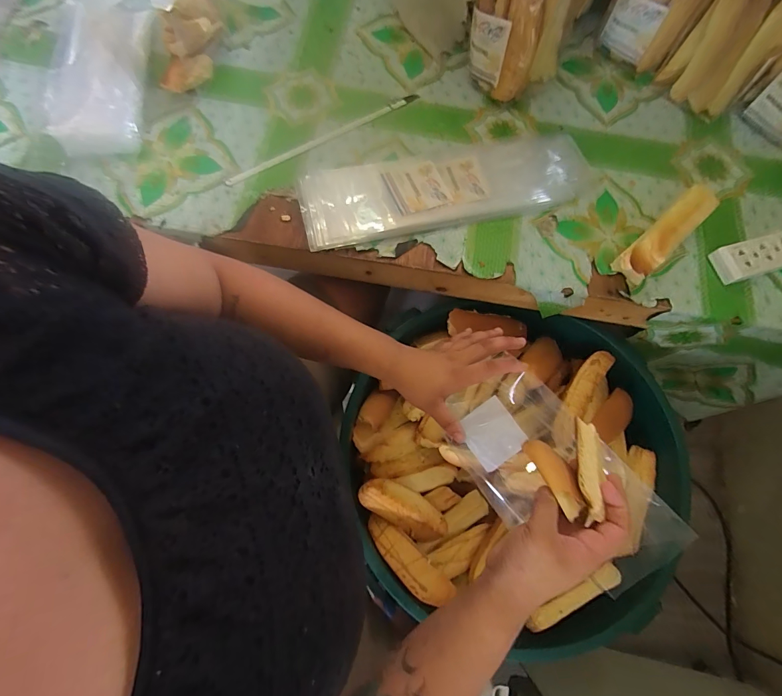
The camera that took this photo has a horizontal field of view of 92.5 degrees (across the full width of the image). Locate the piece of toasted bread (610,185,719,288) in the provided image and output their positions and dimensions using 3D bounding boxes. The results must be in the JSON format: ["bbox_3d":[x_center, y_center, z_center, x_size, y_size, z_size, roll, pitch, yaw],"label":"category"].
[{"bbox_3d":[0.332,-0.138,0.451,0.148,0.049,0.038,-42,78,-14],"label":"piece of toasted bread"}]

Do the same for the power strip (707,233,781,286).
[{"bbox_3d":[0.454,-0.112,0.462,0.106,0.022,0.044,-15,73,-7],"label":"power strip"}]

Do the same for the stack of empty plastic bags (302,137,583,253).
[{"bbox_3d":[0.079,-0.210,0.482,0.385,0.025,0.116,-14,73,-7],"label":"stack of empty plastic bags"}]

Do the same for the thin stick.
[{"bbox_3d":[-0.089,-0.294,0.516,0.299,0.006,0.016,-33,76,-12],"label":"thin stick"}]

